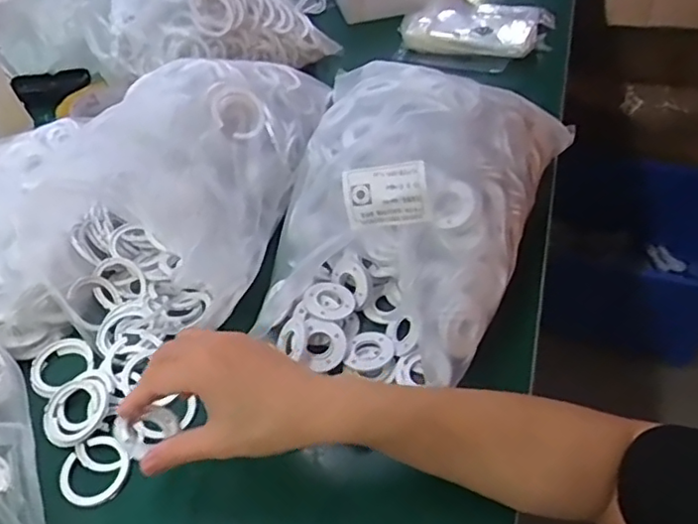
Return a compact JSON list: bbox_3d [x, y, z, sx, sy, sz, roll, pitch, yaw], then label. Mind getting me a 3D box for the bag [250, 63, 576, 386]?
[{"bbox_3d":[0.049,-0.061,0.546,0.232,0.136,0.324,14,49,19],"label":"bag"}]

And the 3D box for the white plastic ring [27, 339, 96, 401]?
[{"bbox_3d":[-0.253,0.091,0.522,0.052,0.011,0.056,-3,46,3],"label":"white plastic ring"}]

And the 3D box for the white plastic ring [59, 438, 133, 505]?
[{"bbox_3d":[-0.193,0.158,0.452,0.052,0.004,0.050,-3,46,3],"label":"white plastic ring"}]

